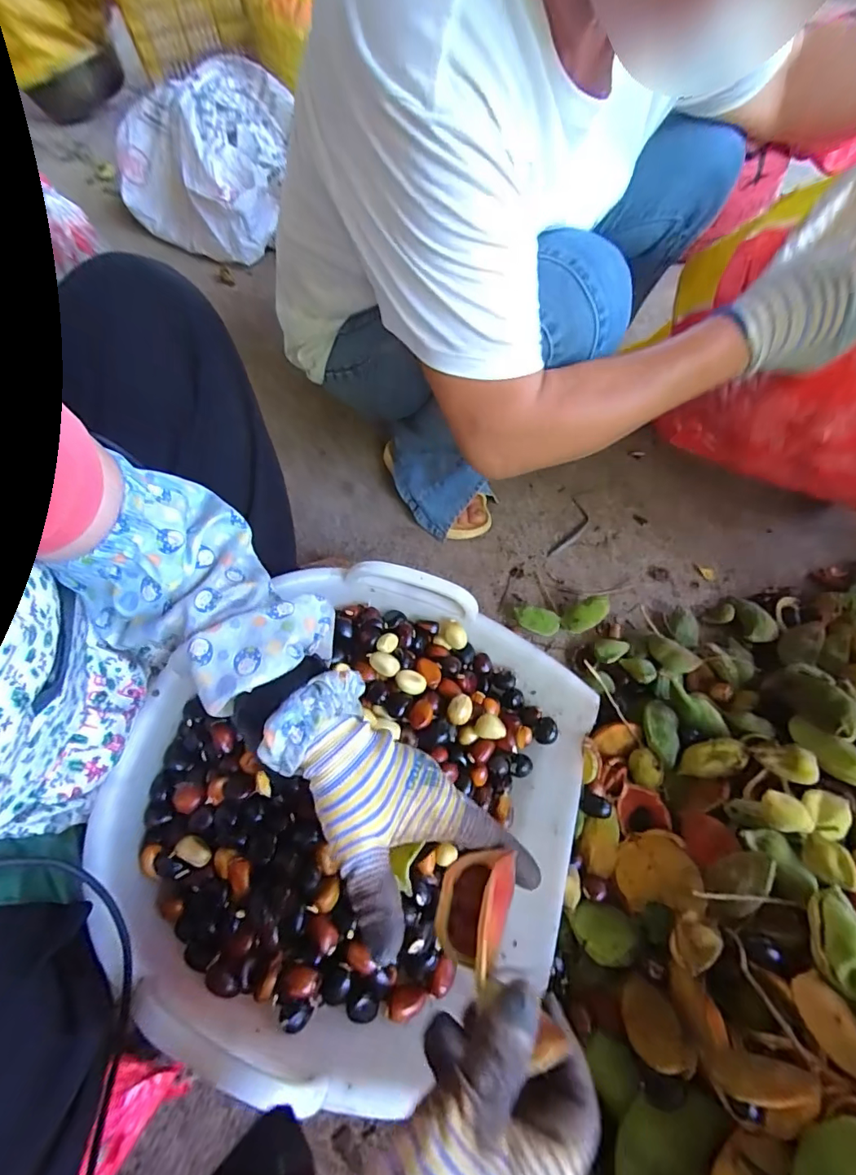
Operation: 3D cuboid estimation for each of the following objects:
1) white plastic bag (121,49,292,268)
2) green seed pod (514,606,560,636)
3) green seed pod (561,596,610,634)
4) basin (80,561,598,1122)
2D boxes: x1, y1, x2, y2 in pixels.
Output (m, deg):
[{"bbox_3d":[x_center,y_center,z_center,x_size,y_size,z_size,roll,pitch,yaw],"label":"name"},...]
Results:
[{"bbox_3d":[-0.512,-0.958,1.063,0.387,0.254,0.273,17,61,9],"label":"white plastic bag"},{"bbox_3d":[0.154,0.046,0.678,0.061,0.021,0.036,11,93,1],"label":"green seed pod"},{"bbox_3d":[0.223,0.038,0.668,0.070,0.026,0.036,-33,86,6],"label":"green seed pod"},{"bbox_3d":[-0.059,0.183,0.440,0.390,0.104,0.406,21,61,11],"label":"basin"}]

